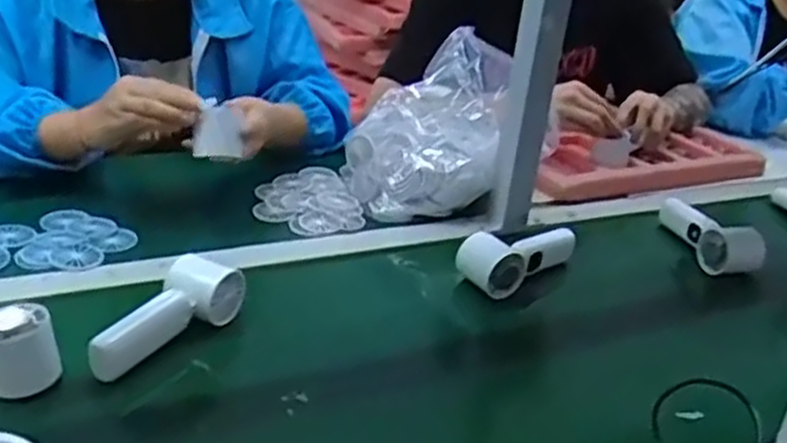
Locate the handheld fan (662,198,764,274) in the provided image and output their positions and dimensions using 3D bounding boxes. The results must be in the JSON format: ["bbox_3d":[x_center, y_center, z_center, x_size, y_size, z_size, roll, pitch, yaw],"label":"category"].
[{"bbox_3d":[0.385,0.011,0.931,0.045,0.060,0.196,3,27,-9],"label":"handheld fan"}]

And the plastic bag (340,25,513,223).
[{"bbox_3d":[0.038,-0.131,0.983,0.186,0.172,0.208,5,26,-5],"label":"plastic bag"}]

